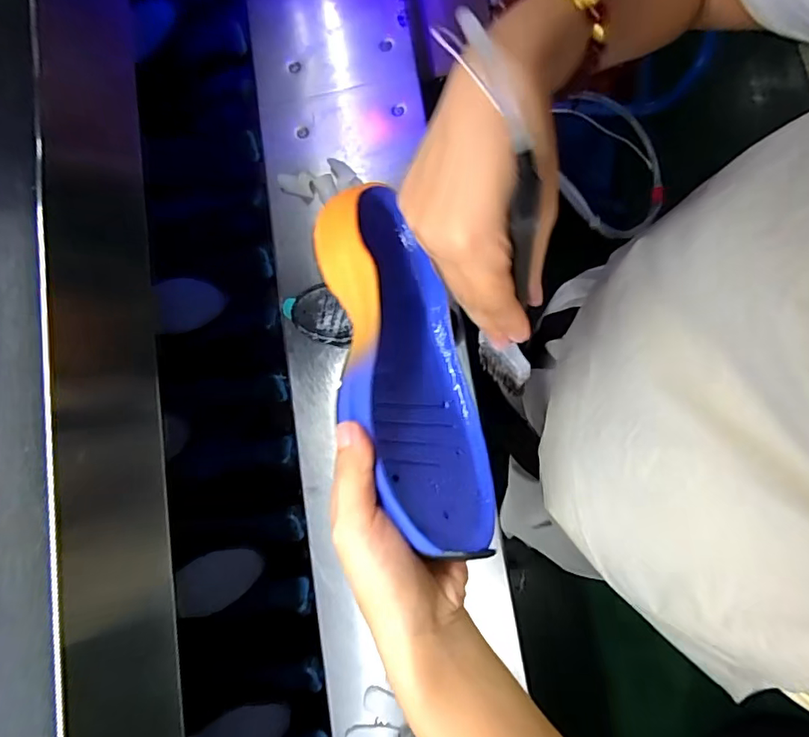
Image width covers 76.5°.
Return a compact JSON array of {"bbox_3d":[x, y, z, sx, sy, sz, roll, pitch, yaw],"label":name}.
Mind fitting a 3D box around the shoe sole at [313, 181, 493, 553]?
[{"bbox_3d":[-0.003,-0.006,0.310,0.046,0.095,0.230,-33,62,37],"label":"shoe sole"}]

